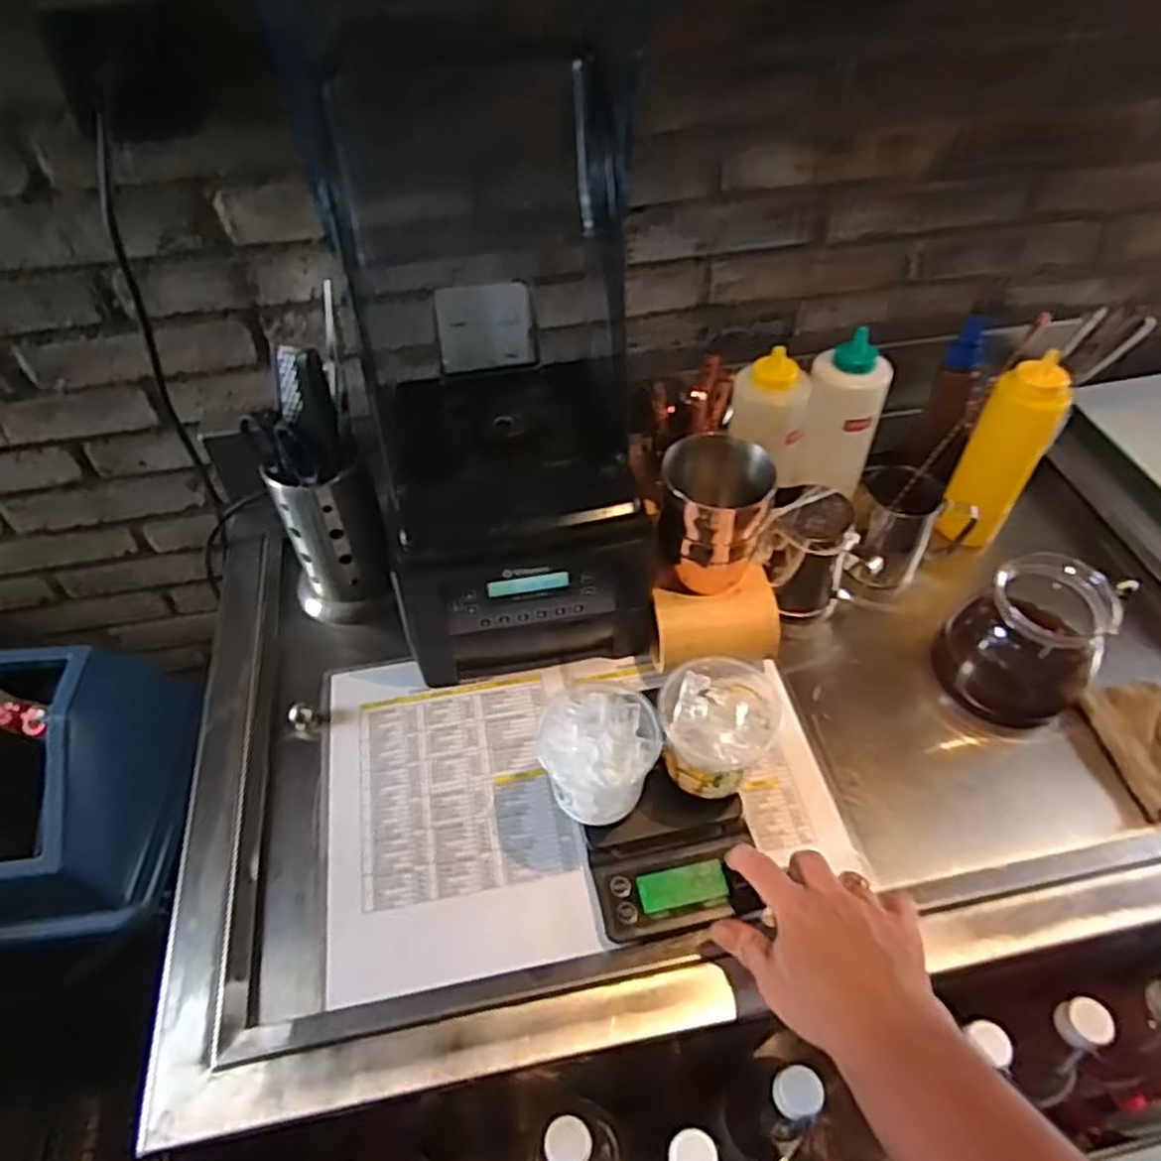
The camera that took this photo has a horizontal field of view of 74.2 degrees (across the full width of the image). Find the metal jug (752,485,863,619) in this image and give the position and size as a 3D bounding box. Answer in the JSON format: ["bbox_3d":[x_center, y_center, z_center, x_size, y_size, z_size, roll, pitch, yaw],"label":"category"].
[{"bbox_3d":[0.221,-0.025,0.760,0.079,0.118,0.075,12,51,11],"label":"metal jug"}]

